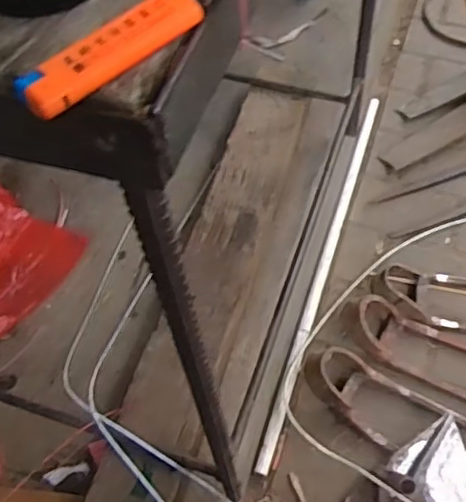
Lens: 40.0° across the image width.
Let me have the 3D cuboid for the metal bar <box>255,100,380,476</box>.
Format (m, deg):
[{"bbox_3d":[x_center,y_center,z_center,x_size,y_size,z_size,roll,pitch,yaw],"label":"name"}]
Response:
[{"bbox_3d":[0.166,0.009,1.120,0.023,0.011,0.761,24,60,-4],"label":"metal bar"}]

